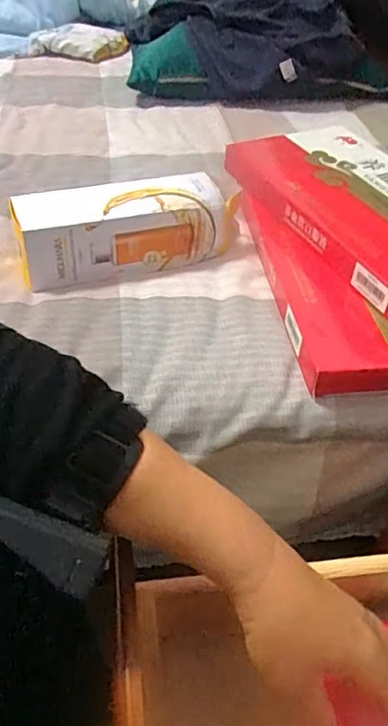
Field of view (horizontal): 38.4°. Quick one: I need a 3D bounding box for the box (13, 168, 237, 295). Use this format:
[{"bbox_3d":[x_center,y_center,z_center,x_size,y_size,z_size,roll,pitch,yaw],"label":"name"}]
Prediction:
[{"bbox_3d":[-0.062,-0.136,0.543,0.220,0.063,0.071,-14,47,-20],"label":"box"}]

